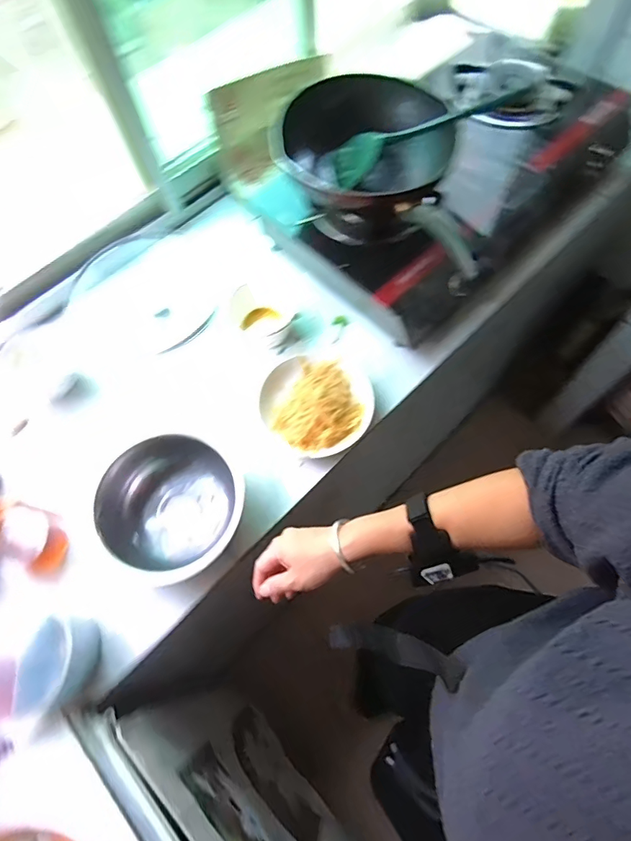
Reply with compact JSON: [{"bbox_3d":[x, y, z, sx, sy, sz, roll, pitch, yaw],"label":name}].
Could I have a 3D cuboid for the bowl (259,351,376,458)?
[{"bbox_3d":[0.004,-0.032,0.734,0.184,0.051,0.181,-1,66,3],"label":"bowl"}]

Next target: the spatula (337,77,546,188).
[{"bbox_3d":[0.174,-0.449,0.694,0.308,0.046,0.043,-15,64,16],"label":"spatula"}]

